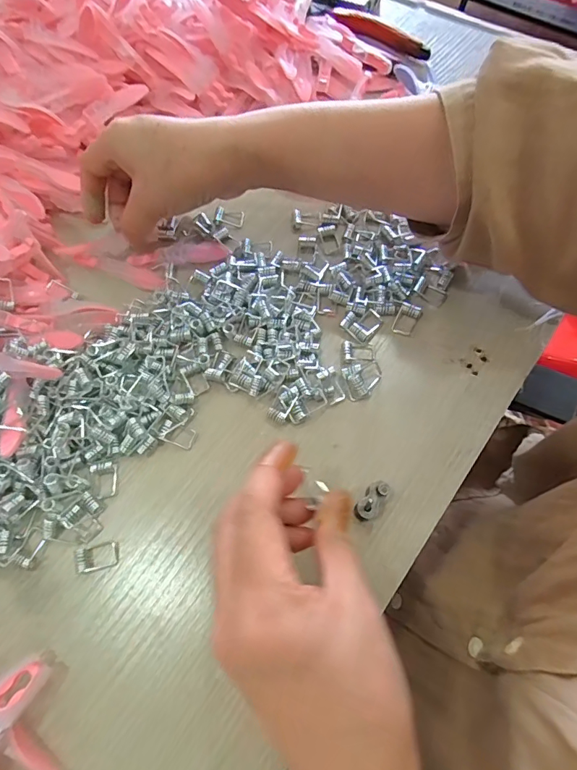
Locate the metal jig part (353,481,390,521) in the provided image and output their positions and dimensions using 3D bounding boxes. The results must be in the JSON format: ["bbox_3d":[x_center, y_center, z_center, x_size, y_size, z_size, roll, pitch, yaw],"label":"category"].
[{"bbox_3d":[0.050,0.067,0.263,0.014,0.013,0.027,36,73,17],"label":"metal jig part"}]

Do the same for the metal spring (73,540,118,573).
[{"bbox_3d":[-0.112,0.099,0.261,0.023,0.006,0.015,-13,66,-3],"label":"metal spring"}]

